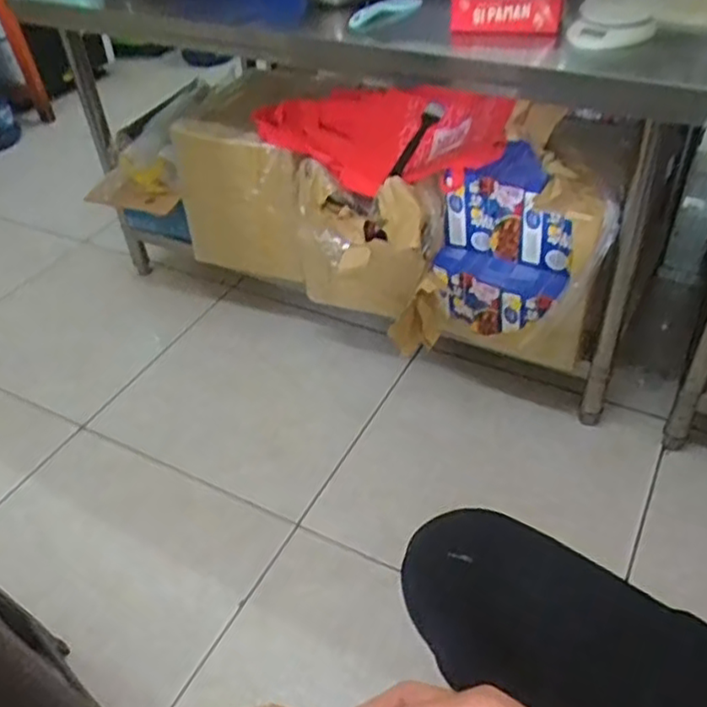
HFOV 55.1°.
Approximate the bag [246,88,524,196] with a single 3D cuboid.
[{"bbox_3d":[0.077,-0.477,1.491,0.538,0.171,0.267,18,47,23],"label":"bag"}]

